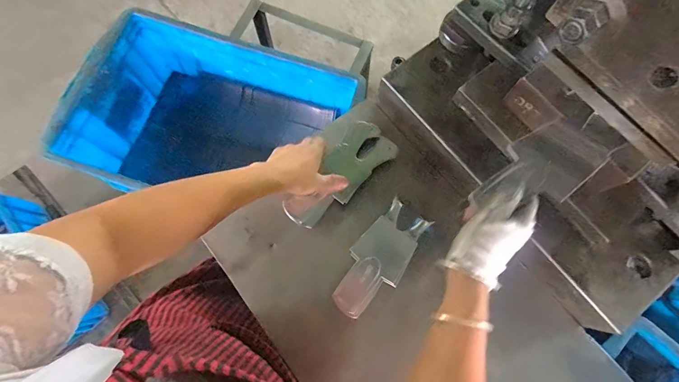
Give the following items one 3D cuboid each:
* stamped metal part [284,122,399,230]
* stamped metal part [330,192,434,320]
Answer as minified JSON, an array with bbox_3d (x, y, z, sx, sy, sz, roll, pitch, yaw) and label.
[{"bbox_3d":[0.001,-0.025,0.513,0.079,0.026,0.194,41,78,9],"label":"stamped metal part"},{"bbox_3d":[0.055,0.098,0.473,0.073,0.030,0.167,33,77,8],"label":"stamped metal part"}]

